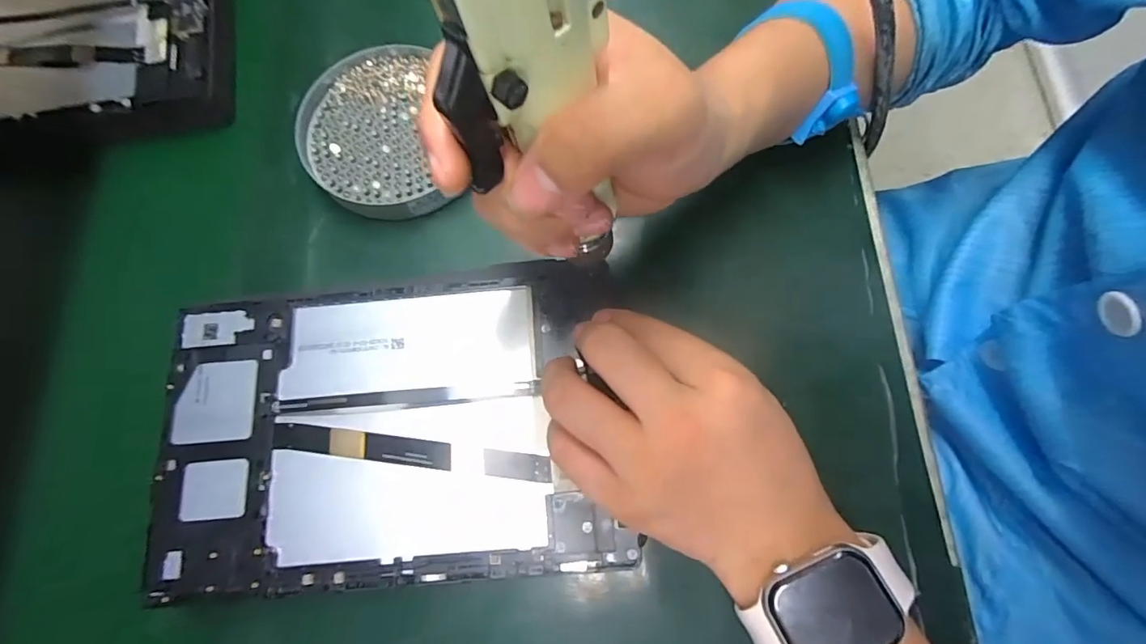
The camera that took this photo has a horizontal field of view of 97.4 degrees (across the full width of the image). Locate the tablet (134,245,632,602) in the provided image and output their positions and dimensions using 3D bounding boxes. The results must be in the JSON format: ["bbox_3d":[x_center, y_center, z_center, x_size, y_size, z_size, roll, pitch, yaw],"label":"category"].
[{"bbox_3d":[-0.095,0.051,0.257,0.231,0.012,0.153,-6,74,-1],"label":"tablet"}]

